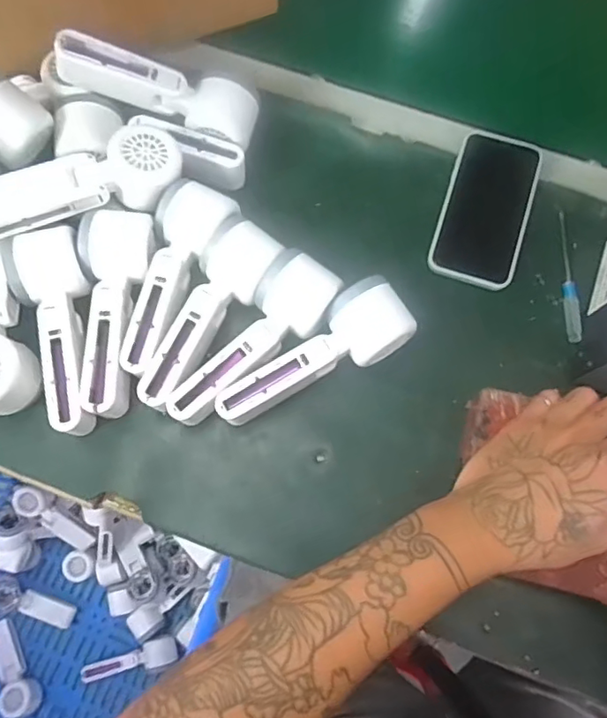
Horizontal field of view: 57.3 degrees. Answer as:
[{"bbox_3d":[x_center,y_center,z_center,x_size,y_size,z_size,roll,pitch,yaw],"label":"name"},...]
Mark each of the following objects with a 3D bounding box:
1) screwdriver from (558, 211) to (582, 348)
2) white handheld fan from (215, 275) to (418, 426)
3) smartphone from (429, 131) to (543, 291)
[{"bbox_3d":[0.233,-0.072,0.489,0.012,0.009,0.120,2,72,-1],"label":"screwdriver"},{"bbox_3d":[0.008,-0.002,0.437,0.168,0.050,0.056,-30,75,-10],"label":"white handheld fan"},{"bbox_3d":[0.164,-0.136,0.498,0.073,0.013,0.146,17,83,5],"label":"smartphone"}]

